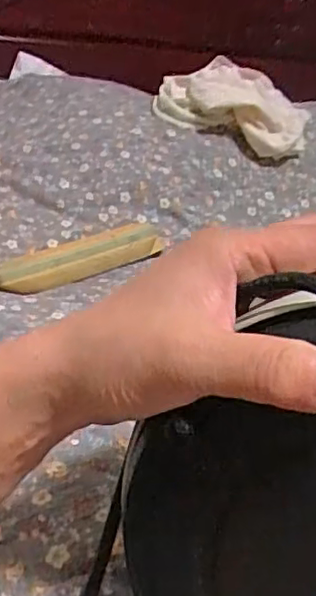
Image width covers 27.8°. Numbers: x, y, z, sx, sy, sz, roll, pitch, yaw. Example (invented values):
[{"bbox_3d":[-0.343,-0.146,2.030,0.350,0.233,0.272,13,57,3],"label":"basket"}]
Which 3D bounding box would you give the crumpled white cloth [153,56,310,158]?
[{"bbox_3d":[0.098,-0.255,0.857,0.203,0.095,0.087,7,25,-2],"label":"crumpled white cloth"}]

